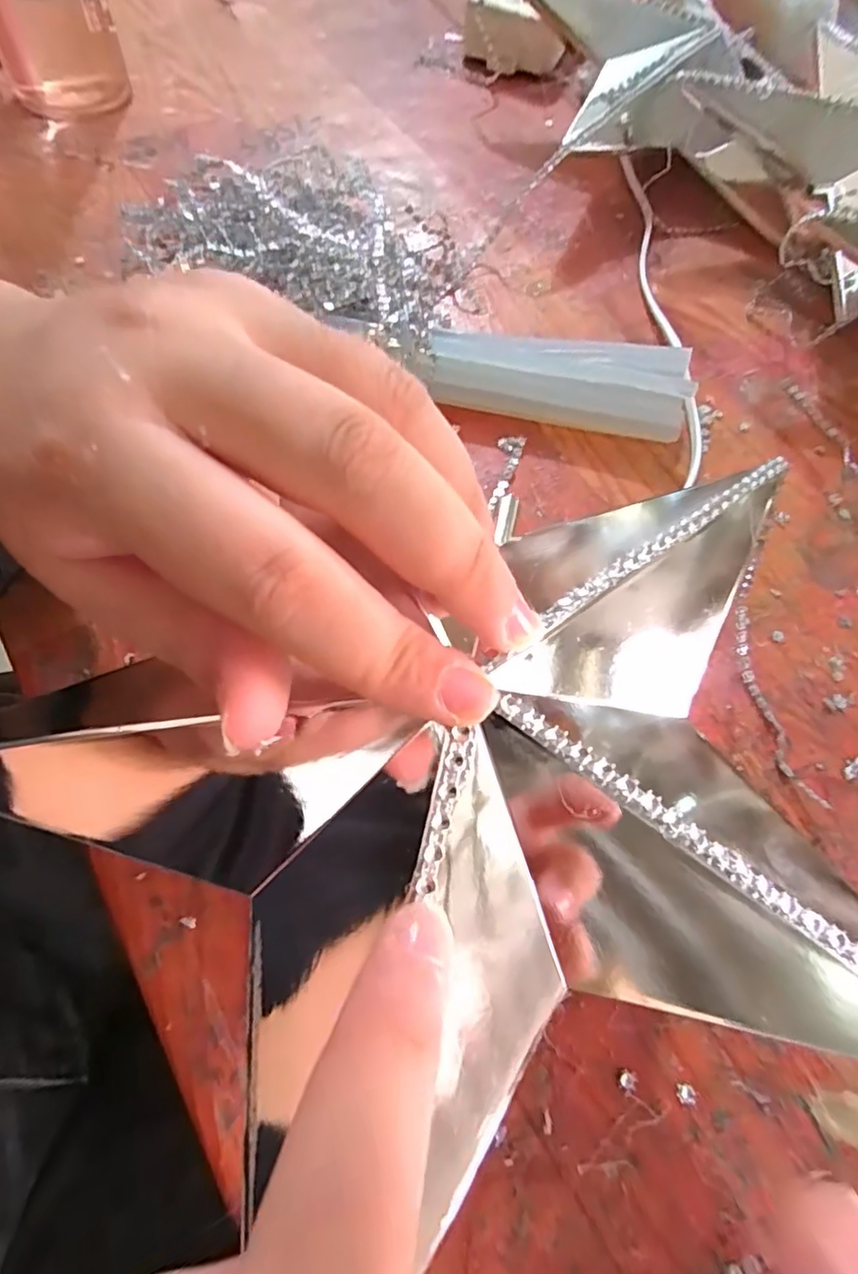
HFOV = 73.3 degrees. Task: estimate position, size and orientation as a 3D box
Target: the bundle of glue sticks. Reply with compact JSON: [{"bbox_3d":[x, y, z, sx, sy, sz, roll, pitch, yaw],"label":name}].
[{"bbox_3d":[0.059,-0.120,0.279,0.138,0.029,0.037,6,66,-1],"label":"bundle of glue sticks"}]

